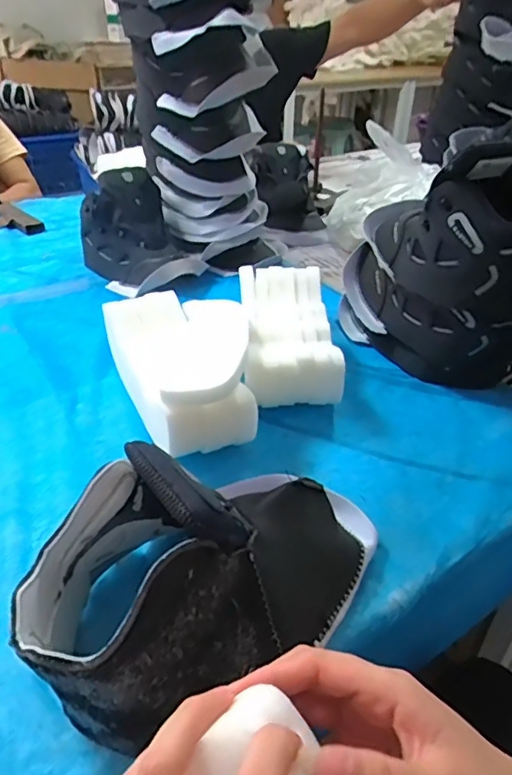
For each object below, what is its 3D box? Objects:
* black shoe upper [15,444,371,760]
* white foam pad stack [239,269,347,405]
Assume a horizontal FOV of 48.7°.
[{"bbox_3d":[-0.026,0.110,0.412,0.272,0.157,0.144,-28,43,-35],"label":"black shoe upper"},{"bbox_3d":[0.038,-0.065,0.726,0.105,0.089,0.240,-1,34,-2],"label":"white foam pad stack"}]

